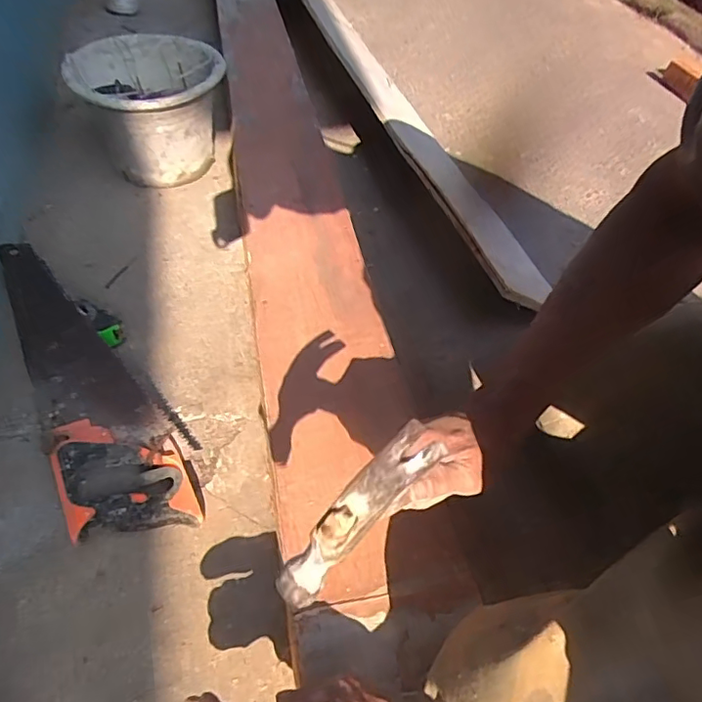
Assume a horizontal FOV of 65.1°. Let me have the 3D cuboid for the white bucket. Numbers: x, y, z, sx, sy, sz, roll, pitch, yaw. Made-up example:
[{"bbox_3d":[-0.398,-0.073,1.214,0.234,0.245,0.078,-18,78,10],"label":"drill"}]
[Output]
[{"bbox_3d":[-0.319,-0.379,0.898,0.218,0.185,0.216,3,48,-3],"label":"white bucket"}]

